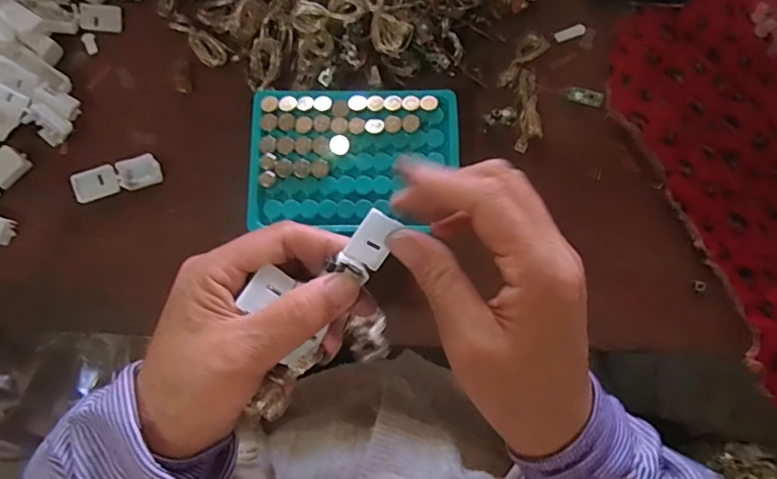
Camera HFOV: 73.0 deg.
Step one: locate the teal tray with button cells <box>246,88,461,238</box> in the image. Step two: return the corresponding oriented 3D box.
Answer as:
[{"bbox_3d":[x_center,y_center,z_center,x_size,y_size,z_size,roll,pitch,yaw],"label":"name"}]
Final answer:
[{"bbox_3d":[-0.022,-0.053,0.340,0.131,0.008,0.093,2,84,-2],"label":"teal tray with button cells"}]

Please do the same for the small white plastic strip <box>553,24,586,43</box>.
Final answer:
[{"bbox_3d":[0.136,-0.154,0.392,0.024,0.004,0.008,-20,80,-4],"label":"small white plastic strip"}]

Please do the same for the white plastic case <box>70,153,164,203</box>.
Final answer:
[{"bbox_3d":[-0.186,-0.043,0.360,0.056,0.012,0.021,-20,80,-4],"label":"white plastic case"}]

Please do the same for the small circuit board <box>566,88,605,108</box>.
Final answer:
[{"bbox_3d":[0.139,-0.101,0.371,0.024,0.005,0.009,19,79,16],"label":"small circuit board"}]

